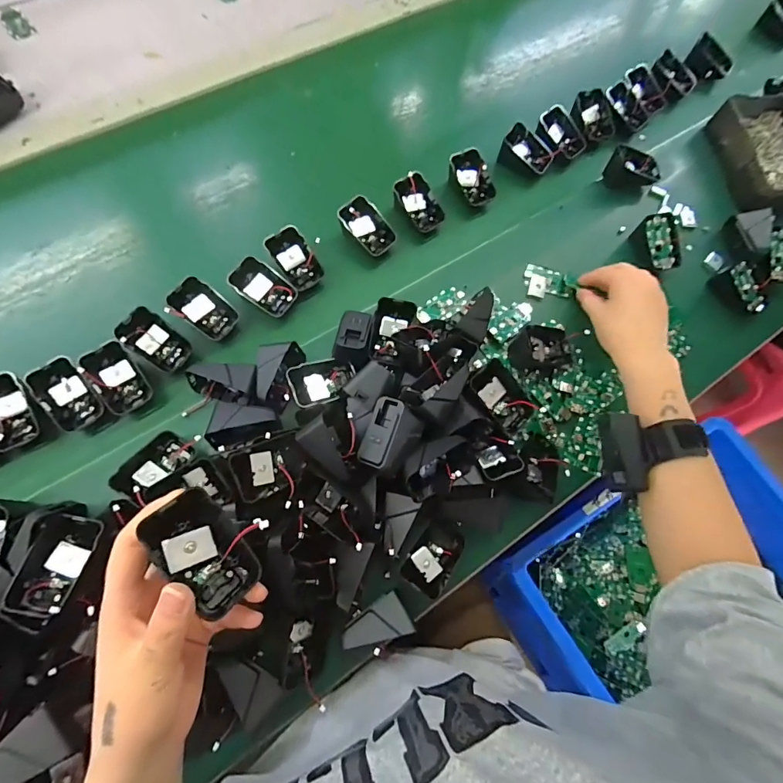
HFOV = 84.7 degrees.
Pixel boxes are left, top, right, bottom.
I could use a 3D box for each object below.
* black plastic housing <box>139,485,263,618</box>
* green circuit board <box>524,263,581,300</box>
[{"bbox_3d":[-0.112,0.095,0.261,0.067,0.025,0.044,46,55,-10],"label":"black plastic housing"},{"bbox_3d":[0.194,-0.132,0.530,0.062,0.009,0.042,15,70,2],"label":"green circuit board"}]

